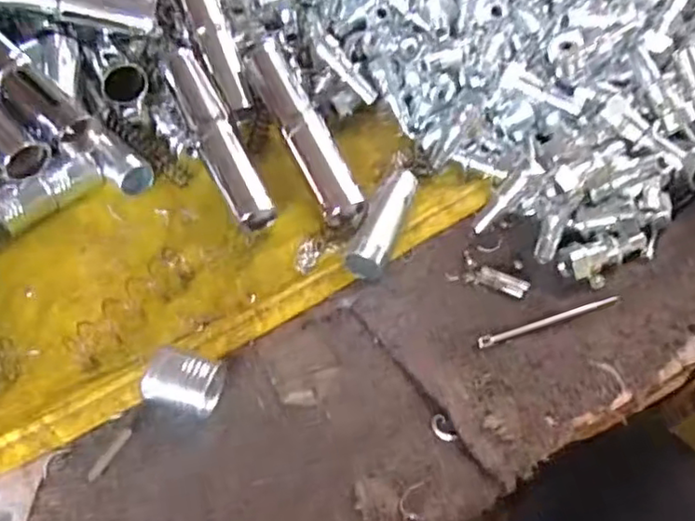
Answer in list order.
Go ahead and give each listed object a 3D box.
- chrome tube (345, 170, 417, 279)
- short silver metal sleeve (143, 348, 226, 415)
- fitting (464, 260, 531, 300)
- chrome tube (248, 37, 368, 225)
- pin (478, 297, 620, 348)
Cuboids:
[{"bbox_3d":[0.021,-0.020,0.369,0.022,0.023,0.075,17,57,12],"label":"chrome tube"},{"bbox_3d":[-0.081,0.060,0.312,0.032,0.024,0.031,13,57,9],"label":"short silver metal sleeve"},{"bbox_3d":[0.086,0.010,0.359,0.036,0.004,0.015,18,58,13],"label":"fitting"},{"bbox_3d":[-0.027,-0.082,0.396,0.029,0.021,0.129,-23,74,-13],"label":"chrome tube"},{"bbox_3d":[0.112,0.033,0.343,0.085,0.004,0.006,-16,59,-9],"label":"pin"}]

